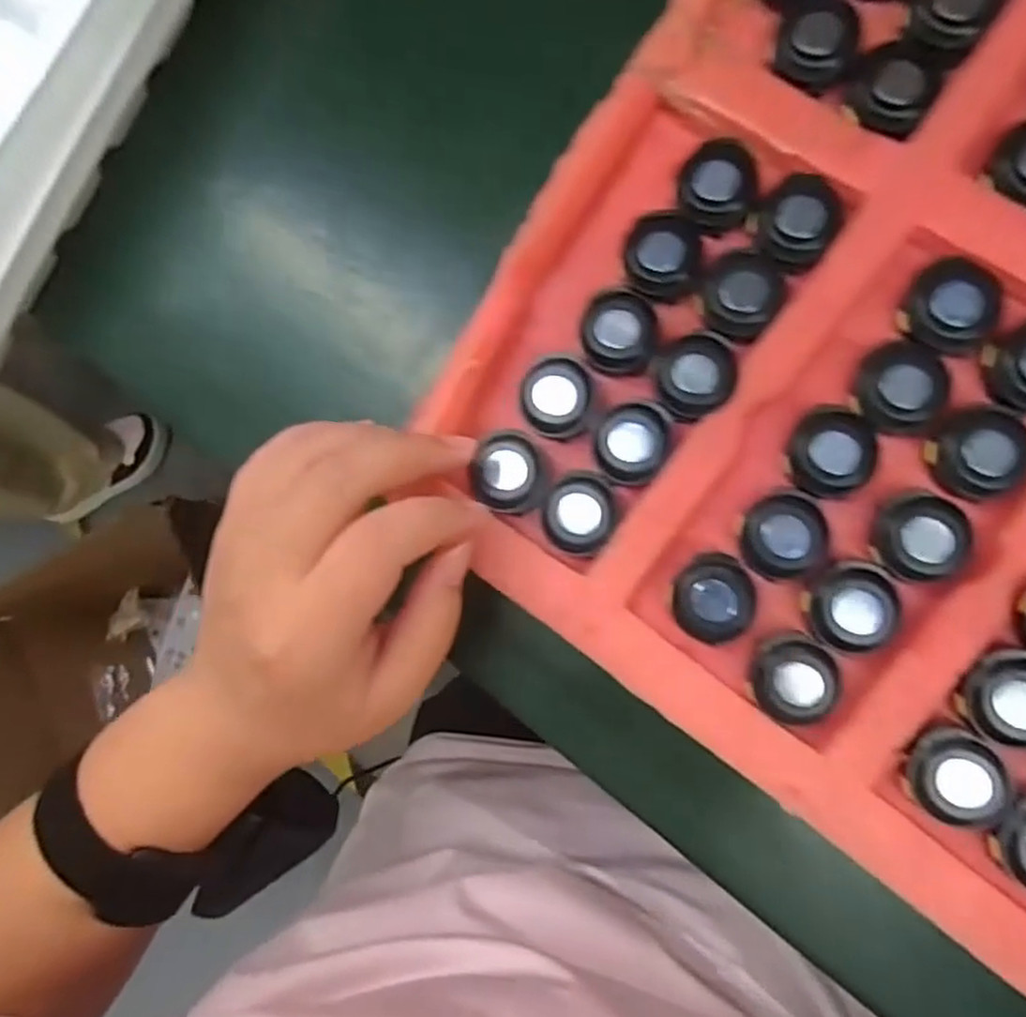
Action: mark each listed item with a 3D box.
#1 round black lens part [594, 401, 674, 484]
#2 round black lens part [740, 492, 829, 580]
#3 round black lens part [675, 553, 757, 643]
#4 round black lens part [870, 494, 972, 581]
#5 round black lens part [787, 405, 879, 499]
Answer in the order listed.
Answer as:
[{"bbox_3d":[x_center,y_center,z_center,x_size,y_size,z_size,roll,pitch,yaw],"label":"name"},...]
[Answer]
[{"bbox_3d":[0.043,-0.024,0.253,0.025,0.004,0.028,18,91,9],"label":"round black lens part"},{"bbox_3d":[0.093,0.009,0.243,0.027,0.011,0.028,0,88,12],"label":"round black lens part"},{"bbox_3d":[0.070,0.031,0.246,0.027,0.010,0.028,0,88,12],"label":"round black lens part"},{"bbox_3d":[0.136,0.009,0.234,0.028,0.006,0.027,0,88,12],"label":"round black lens part"},{"bbox_3d":[0.108,-0.019,0.239,0.027,0.008,0.029,0,88,12],"label":"round black lens part"}]

